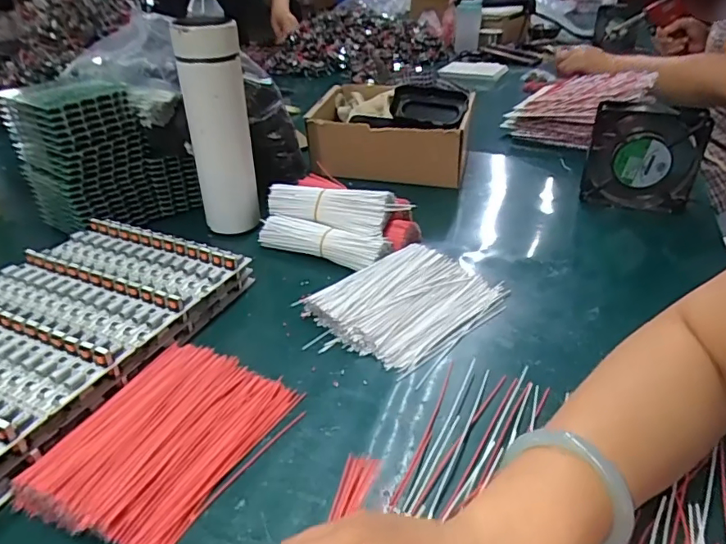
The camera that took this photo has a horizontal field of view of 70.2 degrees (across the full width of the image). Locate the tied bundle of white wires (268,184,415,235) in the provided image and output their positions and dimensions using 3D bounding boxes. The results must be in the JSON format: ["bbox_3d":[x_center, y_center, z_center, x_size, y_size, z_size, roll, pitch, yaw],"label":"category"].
[{"bbox_3d":[-0.032,-0.069,0.576,0.155,0.052,0.023,7,-11,19],"label":"tied bundle of white wires"}]

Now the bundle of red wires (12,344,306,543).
[{"bbox_3d":[-0.129,0.109,0.346,0.113,0.026,0.153,16,36,26],"label":"bundle of red wires"}]

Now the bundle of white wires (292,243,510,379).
[{"bbox_3d":[0.047,0.025,0.476,0.168,0.028,0.120,-23,38,-30],"label":"bundle of white wires"}]

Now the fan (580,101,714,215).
[{"bbox_3d":[0.336,-0.138,0.620,0.122,0.115,0.034,12,33,15],"label":"fan"}]

